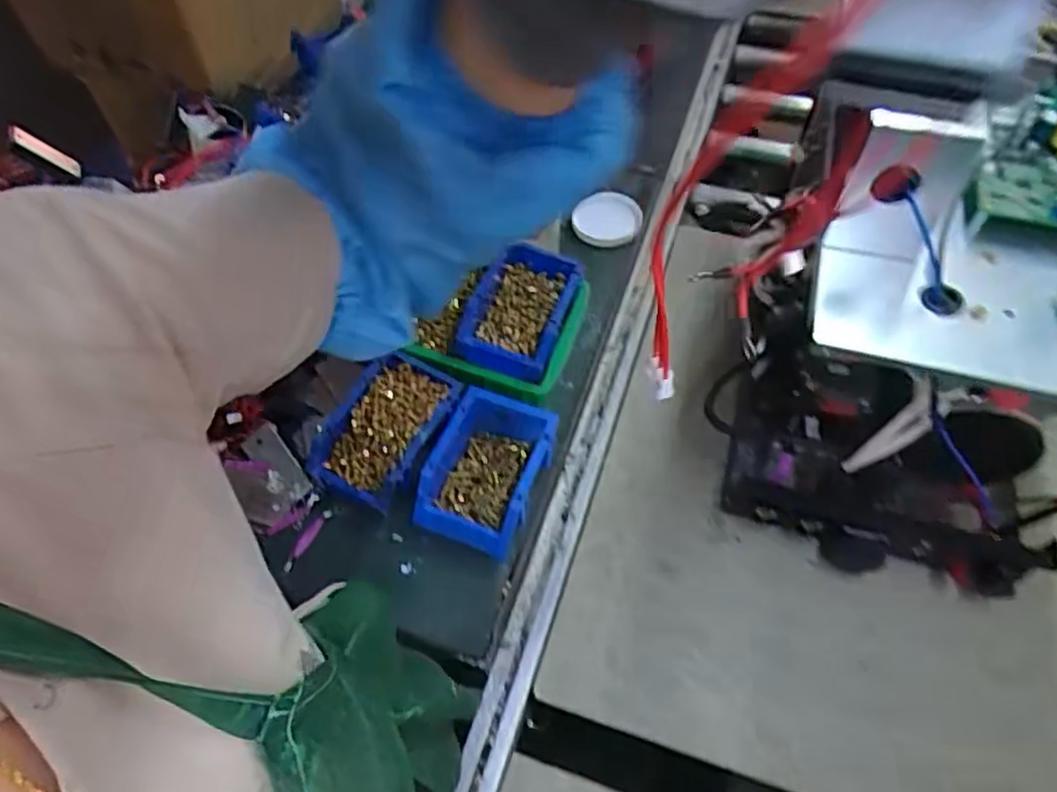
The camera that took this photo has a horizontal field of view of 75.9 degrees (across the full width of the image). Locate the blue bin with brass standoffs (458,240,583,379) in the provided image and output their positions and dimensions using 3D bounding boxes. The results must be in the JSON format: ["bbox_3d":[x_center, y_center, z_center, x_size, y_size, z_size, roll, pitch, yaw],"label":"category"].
[{"bbox_3d":[-0.010,-0.106,0.797,0.119,0.050,0.174,13,56,9],"label":"blue bin with brass standoffs"}]

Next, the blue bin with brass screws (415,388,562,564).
[{"bbox_3d":[-0.042,0.079,0.719,0.111,0.065,0.156,19,57,13],"label":"blue bin with brass screws"}]

